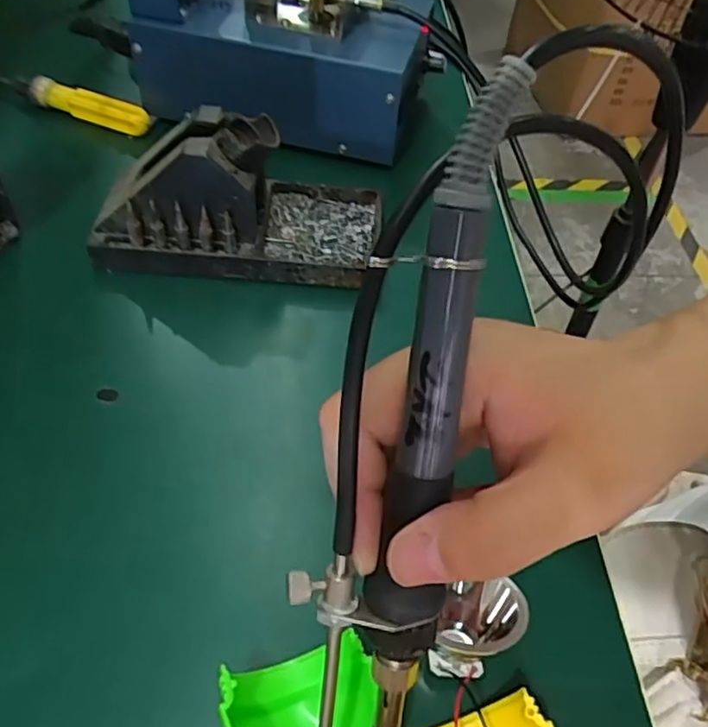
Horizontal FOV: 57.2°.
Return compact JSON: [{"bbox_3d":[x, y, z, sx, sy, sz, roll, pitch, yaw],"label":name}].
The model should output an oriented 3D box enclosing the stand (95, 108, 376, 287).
[{"bbox_3d":[-0.062,-0.096,0.360,0.149,0.072,0.073,4,51,0],"label":"stand"}]

